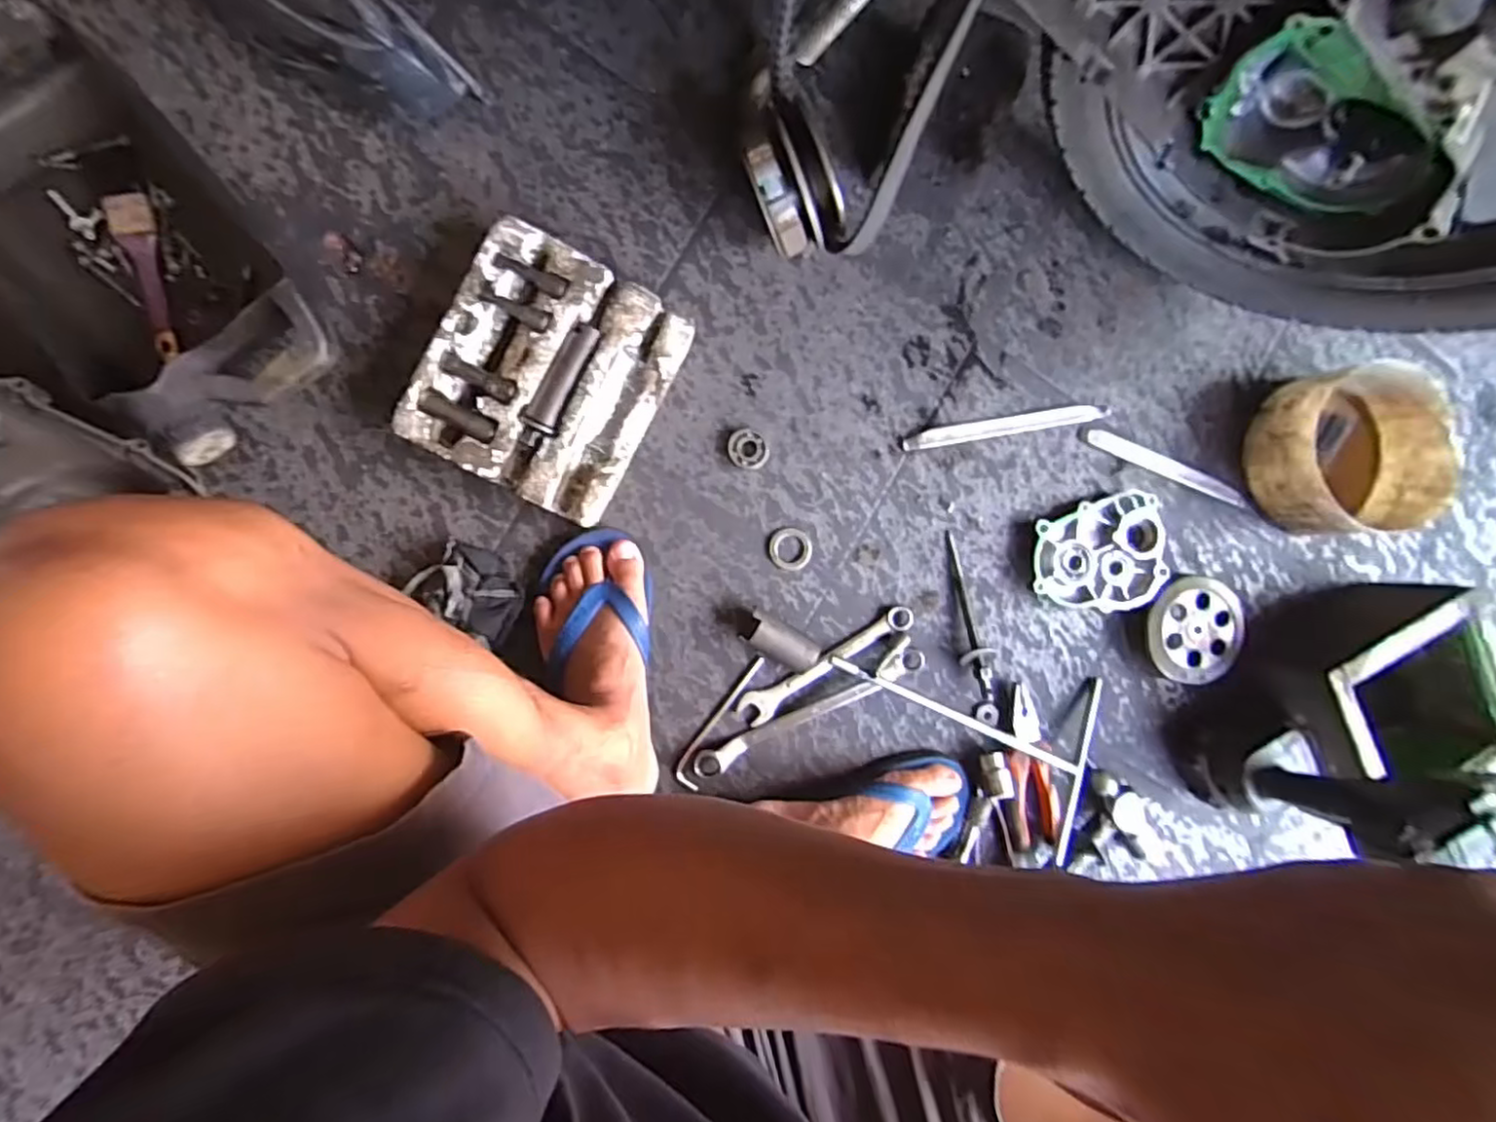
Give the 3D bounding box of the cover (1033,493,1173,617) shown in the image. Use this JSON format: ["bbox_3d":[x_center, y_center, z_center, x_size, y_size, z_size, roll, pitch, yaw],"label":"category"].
[{"bbox_3d":[0.373,-0.007,0.716,0.153,0.035,0.111,-13,95,-8],"label":"cover"}]

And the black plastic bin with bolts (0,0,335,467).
[{"bbox_3d":[-0.502,-0.247,0.548,0.172,0.092,0.329,-41,98,-5],"label":"black plastic bin with bolts"}]

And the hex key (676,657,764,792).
[{"bbox_3d":[-0.027,0.158,0.673,0.024,0.009,0.144,30,88,-9],"label":"hex key"}]

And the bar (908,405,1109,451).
[{"bbox_3d":[0.272,-0.143,0.716,0.225,0.014,0.021,-10,94,-8],"label":"bar"}]

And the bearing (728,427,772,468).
[{"bbox_3d":[0.001,-0.111,0.669,0.040,0.010,0.039,0,93,-9],"label":"bearing"}]

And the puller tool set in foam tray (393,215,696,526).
[{"bbox_3d":[-0.178,-0.165,0.619,0.189,0.053,0.209,27,88,-9],"label":"puller tool set in foam tray"}]

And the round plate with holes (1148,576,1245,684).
[{"bbox_3d":[0.471,0.072,0.727,0.102,0.036,0.110,0,93,-9],"label":"round plate with holes"}]

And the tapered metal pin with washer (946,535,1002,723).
[{"bbox_3d":[0.229,0.071,0.699,0.027,0.022,0.198,-15,95,-8],"label":"tapered metal pin with washer"}]

